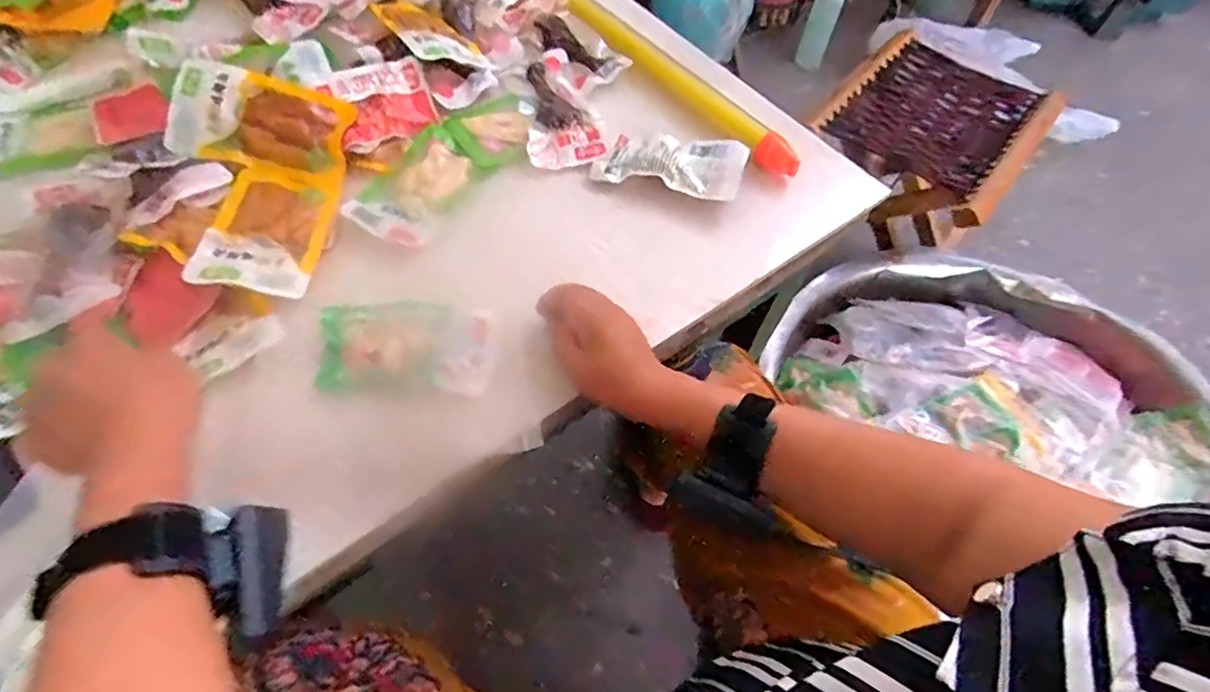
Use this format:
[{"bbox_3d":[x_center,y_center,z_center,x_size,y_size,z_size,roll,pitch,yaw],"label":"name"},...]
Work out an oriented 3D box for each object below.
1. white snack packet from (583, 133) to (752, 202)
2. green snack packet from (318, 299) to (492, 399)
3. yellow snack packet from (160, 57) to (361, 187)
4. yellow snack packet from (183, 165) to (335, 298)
[{"bbox_3d":[0.063,-0.177,0.564,0.133,0.020,0.079,17,60,8],"label":"white snack packet"},{"bbox_3d":[-0.150,-0.002,0.453,0.122,0.022,0.071,3,59,0],"label":"green snack packet"},{"bbox_3d":[-0.302,-0.196,0.527,0.139,0.014,0.080,12,93,-12],"label":"yellow snack packet"},{"bbox_3d":[-0.272,-0.097,0.489,0.080,0.011,0.138,9,48,-14],"label":"yellow snack packet"}]

